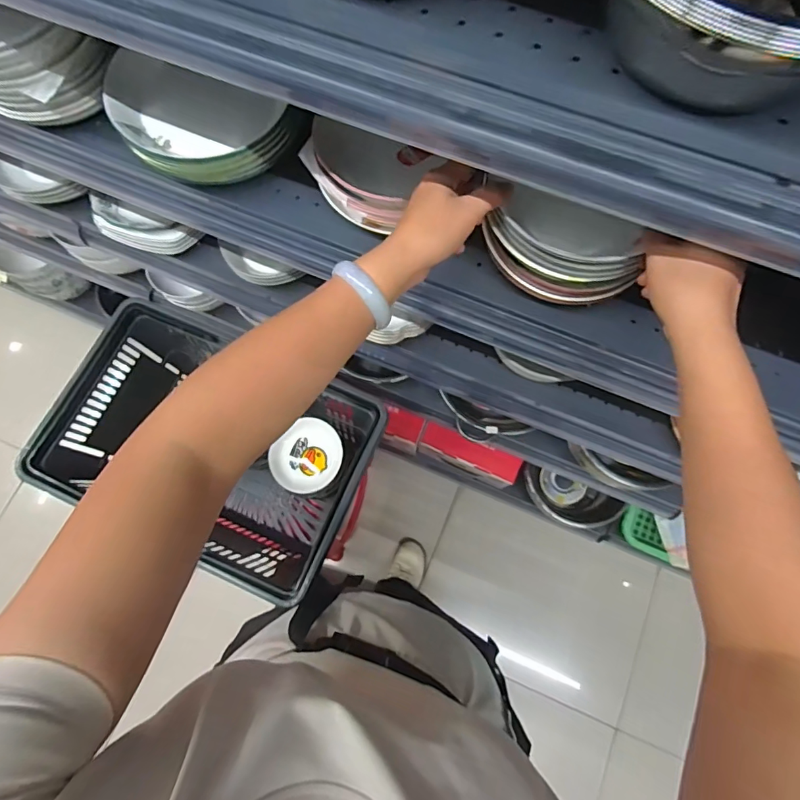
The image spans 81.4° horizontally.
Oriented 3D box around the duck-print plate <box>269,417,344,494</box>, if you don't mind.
[{"bbox_3d":[-0.156,0.100,0.799,0.109,0.023,0.125,42,79,11],"label":"duck-print plate"}]

